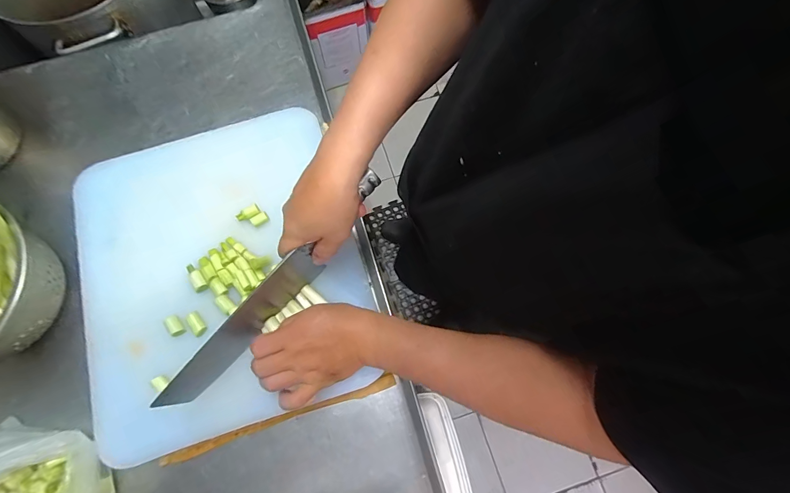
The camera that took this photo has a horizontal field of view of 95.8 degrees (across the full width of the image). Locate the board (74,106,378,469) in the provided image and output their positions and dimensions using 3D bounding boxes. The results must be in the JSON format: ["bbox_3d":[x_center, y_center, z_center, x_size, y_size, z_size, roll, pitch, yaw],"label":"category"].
[{"bbox_3d":[-0.222,0.020,0.456,0.334,0.024,0.388,-18,74,-5],"label":"board"}]

